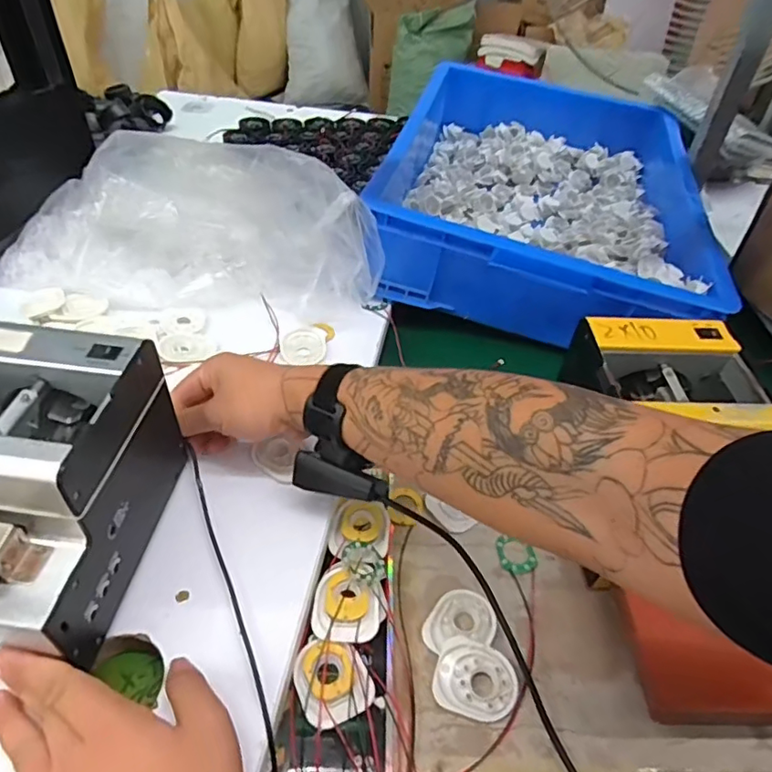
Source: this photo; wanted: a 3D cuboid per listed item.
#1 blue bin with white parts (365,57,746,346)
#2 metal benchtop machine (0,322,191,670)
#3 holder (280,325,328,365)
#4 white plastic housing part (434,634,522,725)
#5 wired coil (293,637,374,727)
[{"bbox_3d":[0.233,-0.292,0.829,0.416,0.123,0.581,13,44,8],"label":"blue bin with white parts"},{"bbox_3d":[-0.240,0.068,0.379,0.128,0.138,0.172,8,44,3],"label":"metal benchtop machine"},{"bbox_3d":[-0.089,-0.046,0.615,0.047,0.017,0.048,3,44,-3],"label":"holder"},{"bbox_3d":[0.065,0.211,0.404,0.057,0.014,0.048,16,45,11],"label":"white plastic housing part"},{"bbox_3d":[-0.038,0.205,0.396,0.049,0.006,0.057,-18,48,-22],"label":"wired coil"}]

